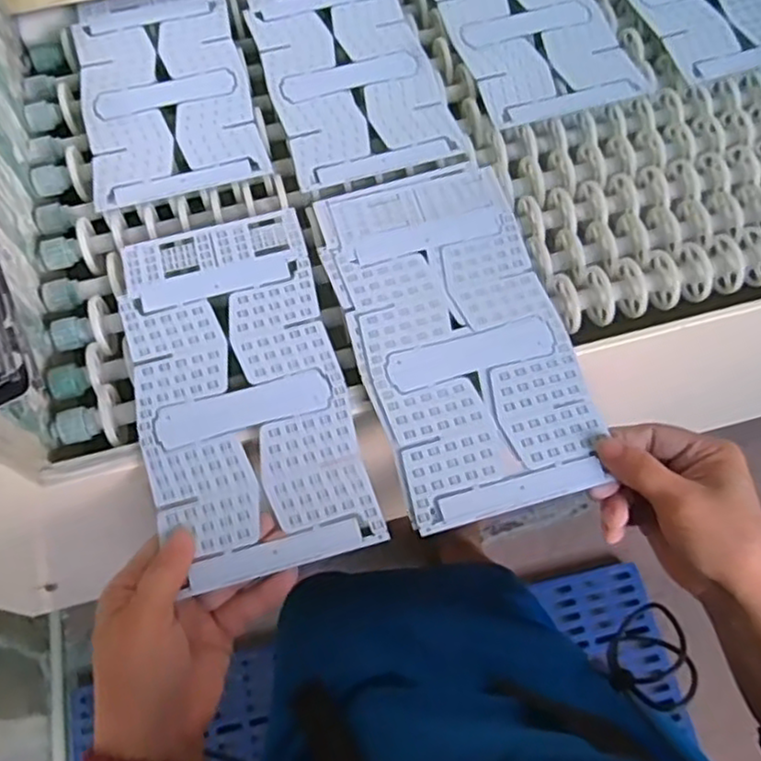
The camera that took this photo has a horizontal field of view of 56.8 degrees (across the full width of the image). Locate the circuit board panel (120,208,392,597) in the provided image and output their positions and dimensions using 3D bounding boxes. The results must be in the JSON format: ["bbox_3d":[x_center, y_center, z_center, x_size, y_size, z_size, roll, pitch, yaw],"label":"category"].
[{"bbox_3d":[-0.090,0.000,0.447,0.125,0.005,0.240,-14,66,-8],"label":"circuit board panel"}]

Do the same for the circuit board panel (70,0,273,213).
[{"bbox_3d":[-0.172,-0.236,0.562,0.128,0.008,0.219,-15,65,-5],"label":"circuit board panel"}]

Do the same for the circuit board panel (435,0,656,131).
[{"bbox_3d":[0.122,-0.311,0.595,0.135,0.007,0.227,-16,66,-6],"label":"circuit board panel"}]

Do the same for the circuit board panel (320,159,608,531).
[{"bbox_3d":[0.049,-0.035,0.460,0.133,0.004,0.246,-16,66,-7],"label":"circuit board panel"}]

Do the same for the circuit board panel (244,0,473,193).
[{"bbox_3d":[-0.029,-0.262,0.571,0.129,0.006,0.238,-16,66,-6],"label":"circuit board panel"}]

